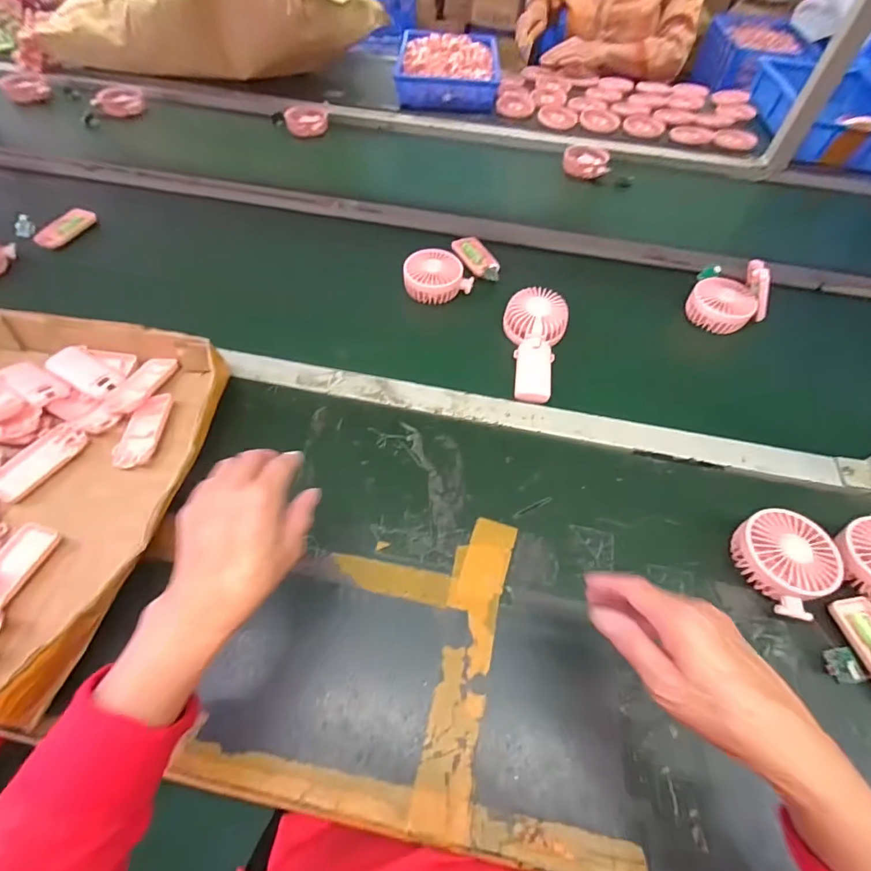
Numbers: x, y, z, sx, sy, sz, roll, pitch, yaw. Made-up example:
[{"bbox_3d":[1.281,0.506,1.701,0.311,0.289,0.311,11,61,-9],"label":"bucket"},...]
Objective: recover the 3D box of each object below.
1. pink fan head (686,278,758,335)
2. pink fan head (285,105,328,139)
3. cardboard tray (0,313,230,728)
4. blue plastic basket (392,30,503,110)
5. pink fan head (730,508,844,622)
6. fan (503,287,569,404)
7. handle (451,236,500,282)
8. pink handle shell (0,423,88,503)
[{"bbox_3d":[0.431,-0.197,0.674,0.091,0.039,0.087,15,78,3],"label":"pink fan head"},{"bbox_3d":[-0.283,-0.692,0.989,0.089,0.039,0.086,-7,57,-7],"label":"pink fan head"},{"bbox_3d":[-0.441,0.040,0.465,0.365,0.074,0.412,7,56,0],"label":"cardboard tray"},{"bbox_3d":[0.031,-0.901,1.104,0.238,0.074,0.334,2,56,-1],"label":"blue plastic basket"},{"bbox_3d":[0.351,0.126,0.456,0.090,0.044,0.092,-28,63,-21],"label":"pink fan head"},{"bbox_3d":[0.138,-0.124,0.622,0.083,0.033,0.177,6,70,0],"label":"fan"},{"bbox_3d":[0.071,-0.294,0.735,0.050,0.018,0.115,-21,60,-17],"label":"handle"},{"bbox_3d":[-0.436,0.027,0.492,0.047,0.008,0.095,26,59,13],"label":"pink handle shell"}]

